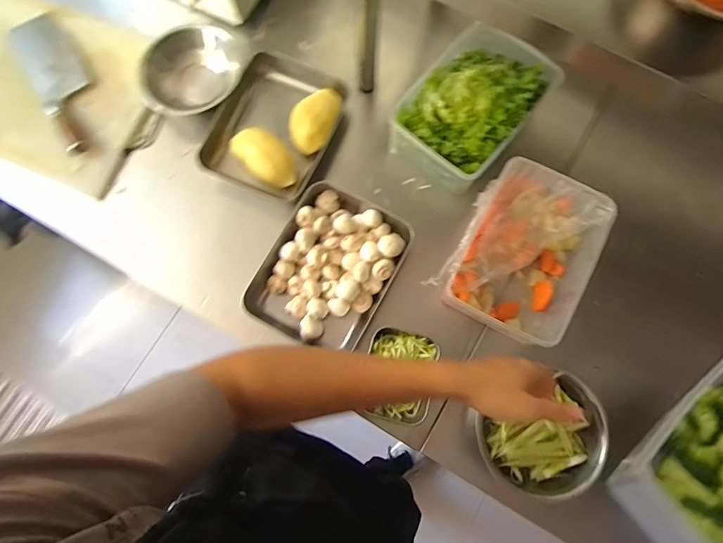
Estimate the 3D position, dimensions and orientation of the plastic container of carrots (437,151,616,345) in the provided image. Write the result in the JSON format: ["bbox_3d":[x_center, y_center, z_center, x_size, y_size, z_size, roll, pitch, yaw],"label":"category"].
[{"bbox_3d":[0.263,-0.027,0.687,0.184,0.099,0.261,26,79,7],"label":"plastic container of carrots"}]

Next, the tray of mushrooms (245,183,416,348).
[{"bbox_3d":[-0.048,-0.009,0.706,0.200,0.066,0.266,29,79,7],"label":"tray of mushrooms"}]

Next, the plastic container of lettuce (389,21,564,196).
[{"bbox_3d":[0.188,-0.272,0.736,0.209,0.094,0.263,38,81,9],"label":"plastic container of lettuce"}]

